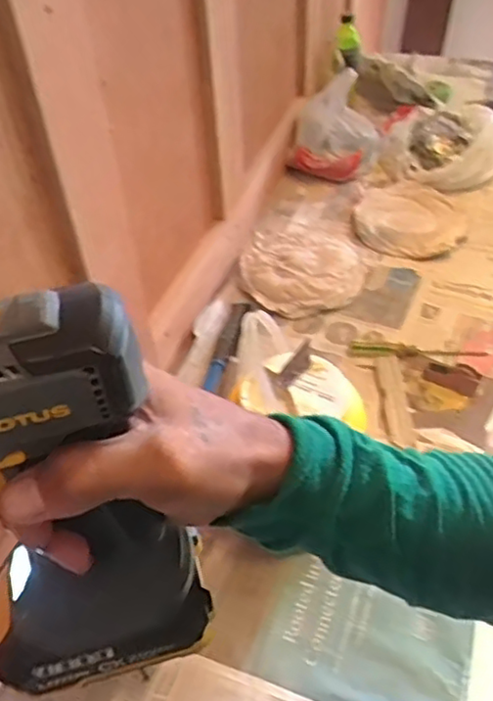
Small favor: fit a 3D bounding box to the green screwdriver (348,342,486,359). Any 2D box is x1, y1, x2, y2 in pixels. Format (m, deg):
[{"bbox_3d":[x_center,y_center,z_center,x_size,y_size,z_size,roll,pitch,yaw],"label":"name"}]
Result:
[{"bbox_3d":[0.257,0.006,0.982,0.199,0.019,0.029,6,47,11],"label":"green screwdriver"}]

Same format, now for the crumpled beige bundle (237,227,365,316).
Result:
[{"bbox_3d":[0.090,-0.144,1.117,0.220,0.058,0.203,-2,46,2],"label":"crumpled beige bundle"}]

